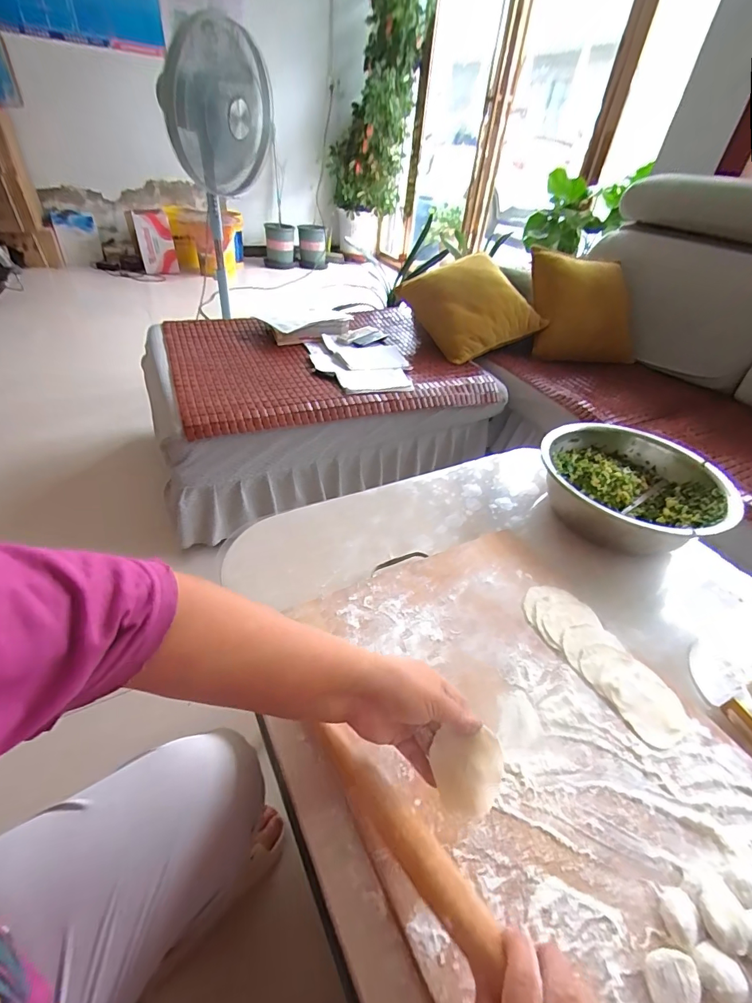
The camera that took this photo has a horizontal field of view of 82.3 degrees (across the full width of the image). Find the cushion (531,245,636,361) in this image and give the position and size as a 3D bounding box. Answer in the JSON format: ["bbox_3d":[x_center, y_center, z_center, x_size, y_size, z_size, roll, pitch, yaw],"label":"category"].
[{"bbox_3d":[0.678,-0.619,1.430,0.403,0.296,0.174,21,42,17],"label":"cushion"}]

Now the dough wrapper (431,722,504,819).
[{"bbox_3d":[0.073,0.214,0.340,0.055,0.009,0.058,-8,62,6],"label":"dough wrapper"}]

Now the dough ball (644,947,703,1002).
[{"bbox_3d":[0.203,0.327,0.293,0.037,0.010,0.030,-1,40,-9],"label":"dough ball"}]

